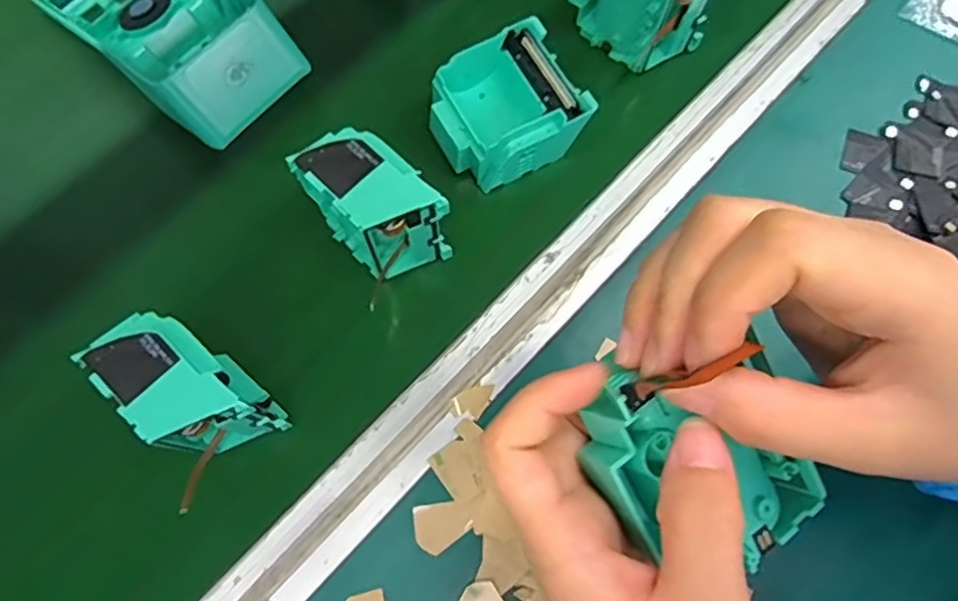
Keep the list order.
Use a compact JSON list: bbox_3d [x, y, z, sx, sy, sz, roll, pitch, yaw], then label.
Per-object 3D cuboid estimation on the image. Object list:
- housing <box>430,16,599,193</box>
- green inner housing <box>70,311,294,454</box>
[{"bbox_3d":[0.015,-0.112,0.381,0.081,0.041,0.076,-29,74,-9],"label":"housing"},{"bbox_3d":[-0.138,0.044,0.307,0.074,0.070,0.043,41,77,12],"label":"green inner housing"}]

